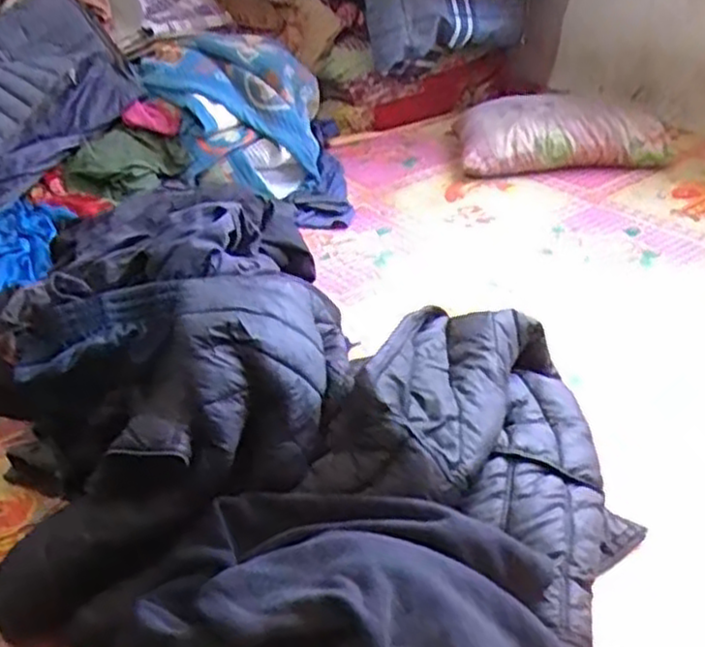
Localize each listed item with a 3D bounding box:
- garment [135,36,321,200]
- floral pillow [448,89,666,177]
[{"bbox_3d":[-0.260,-0.474,1.725,0.354,0.277,0.469,-16,34,-18],"label":"garment"},{"bbox_3d":[0.472,-0.444,1.736,0.455,0.112,0.266,-3,32,3],"label":"floral pillow"}]

